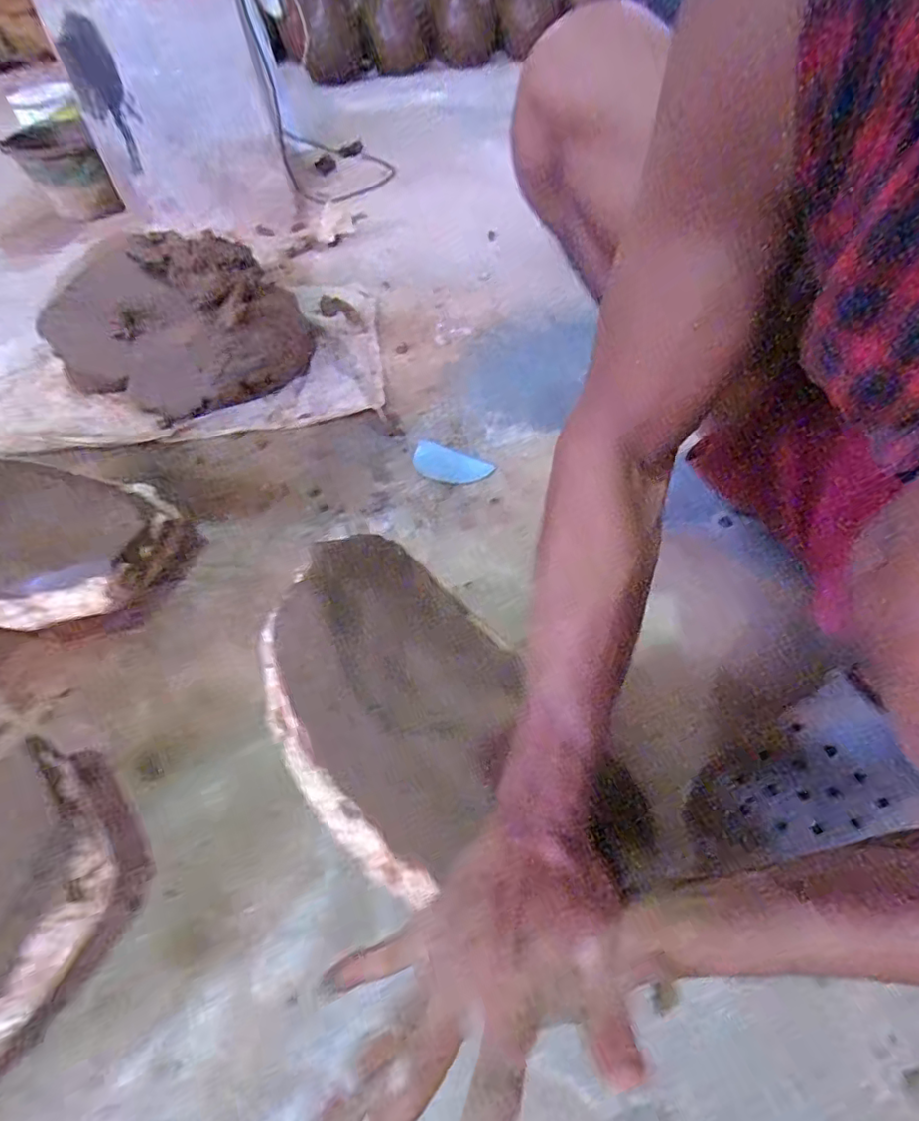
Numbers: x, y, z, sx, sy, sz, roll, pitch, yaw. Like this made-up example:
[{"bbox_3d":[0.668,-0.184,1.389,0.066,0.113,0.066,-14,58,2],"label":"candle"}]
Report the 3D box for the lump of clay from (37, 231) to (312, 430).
[{"bbox_3d":[-0.431,-0.374,0.876,0.343,0.169,0.273,24,55,22],"label":"lump of clay"}]

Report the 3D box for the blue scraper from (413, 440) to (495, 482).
[{"bbox_3d":[-0.017,-0.126,0.755,0.114,0.004,0.060,27,56,23],"label":"blue scraper"}]

